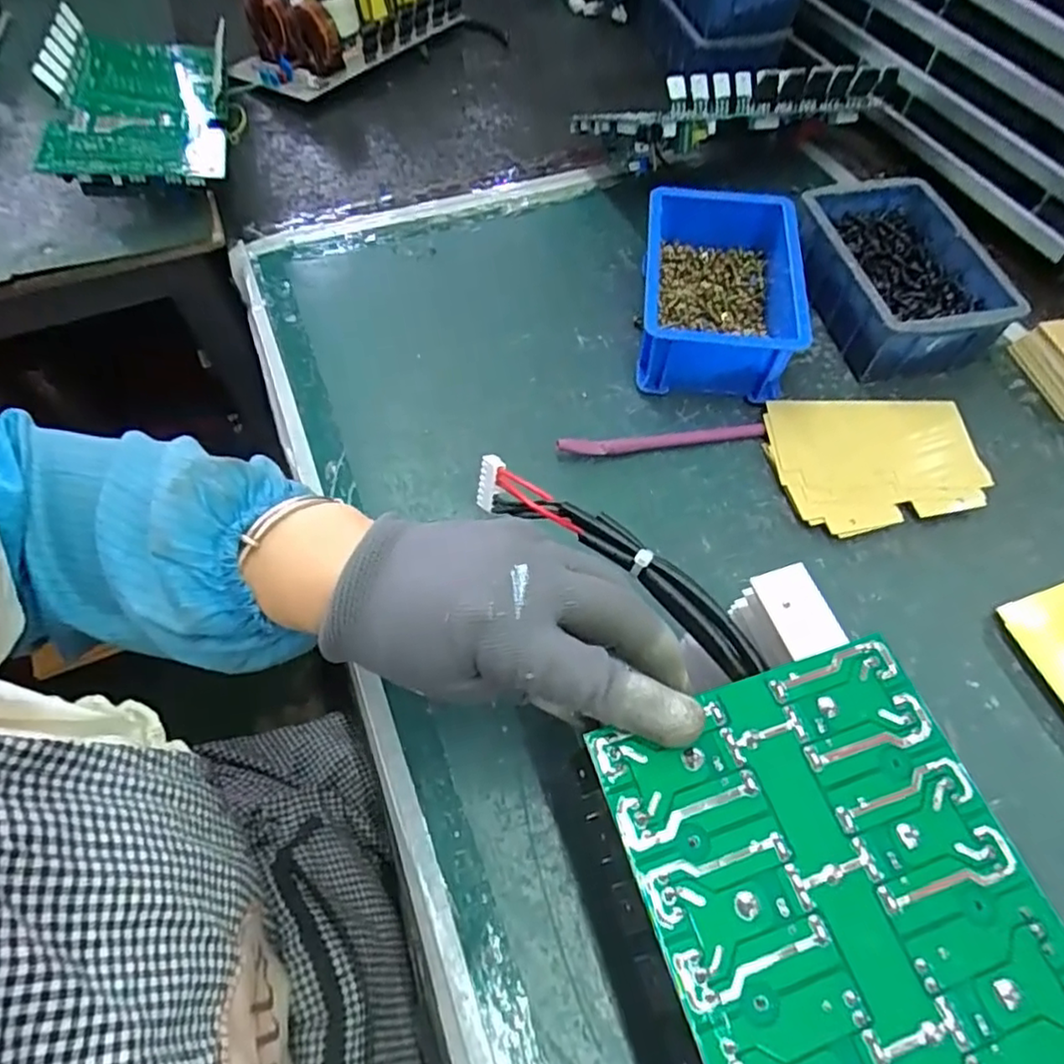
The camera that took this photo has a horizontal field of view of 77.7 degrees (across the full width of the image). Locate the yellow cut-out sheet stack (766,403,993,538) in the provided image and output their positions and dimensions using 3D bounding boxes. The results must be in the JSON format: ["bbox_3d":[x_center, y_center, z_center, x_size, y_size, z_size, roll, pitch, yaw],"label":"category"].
[{"bbox_3d":[0.205,-0.041,0.396,0.118,0.017,0.091,0,59,-1],"label":"yellow cut-out sheet stack"}]

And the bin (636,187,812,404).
[{"bbox_3d":[0.123,-0.162,0.443,0.102,0.053,0.150,6,59,3],"label":"bin"}]

